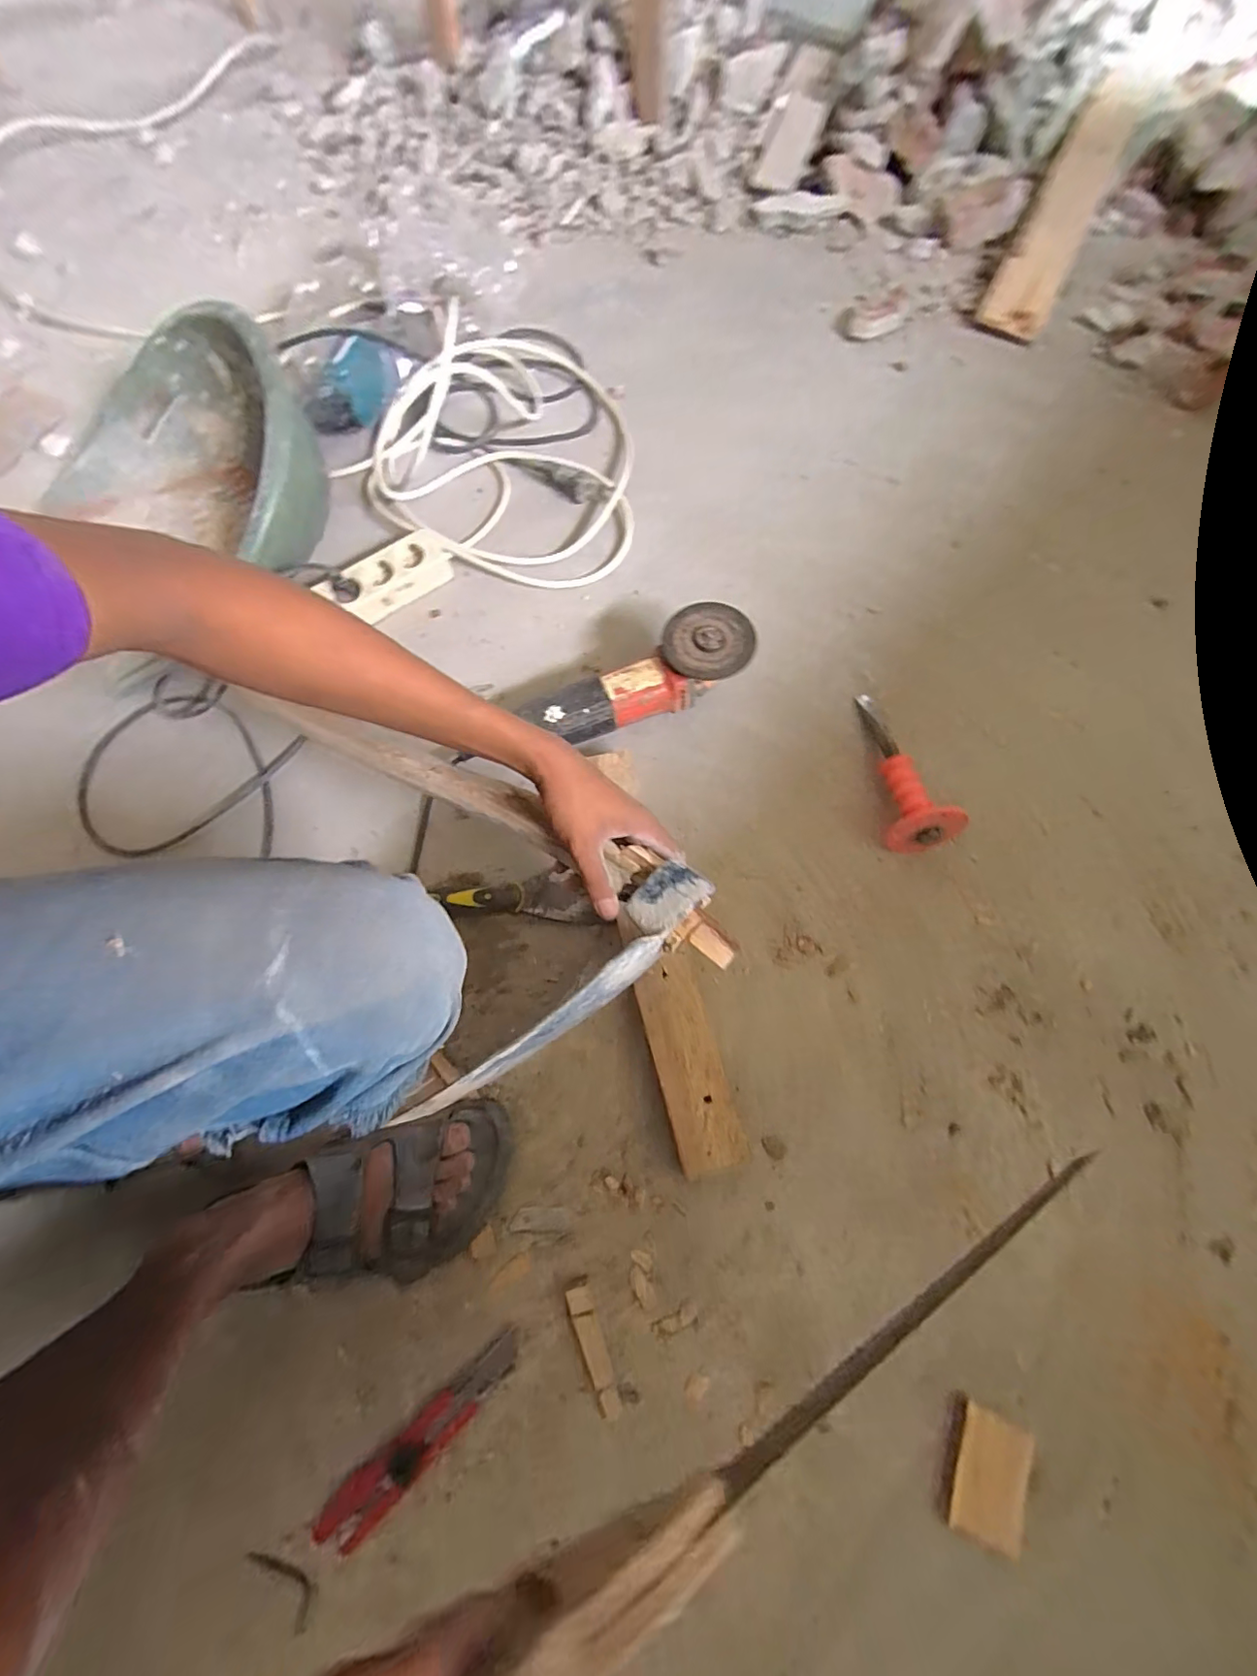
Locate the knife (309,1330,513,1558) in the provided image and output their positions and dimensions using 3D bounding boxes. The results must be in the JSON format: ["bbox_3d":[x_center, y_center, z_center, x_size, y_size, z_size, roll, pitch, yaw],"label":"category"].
[{"bbox_3d":[-0.158,0.467,0.418,0.176,0.012,0.033,-37,73,-11],"label":"knife"}]

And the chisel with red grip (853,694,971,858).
[{"bbox_3d":[0.293,-0.080,0.602,0.066,0.068,0.207,-6,57,-1],"label":"chisel with red grip"}]

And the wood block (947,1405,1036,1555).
[{"bbox_3d":[0.268,0.474,0.400,0.049,0.015,0.073,26,73,10],"label":"wood block"}]

